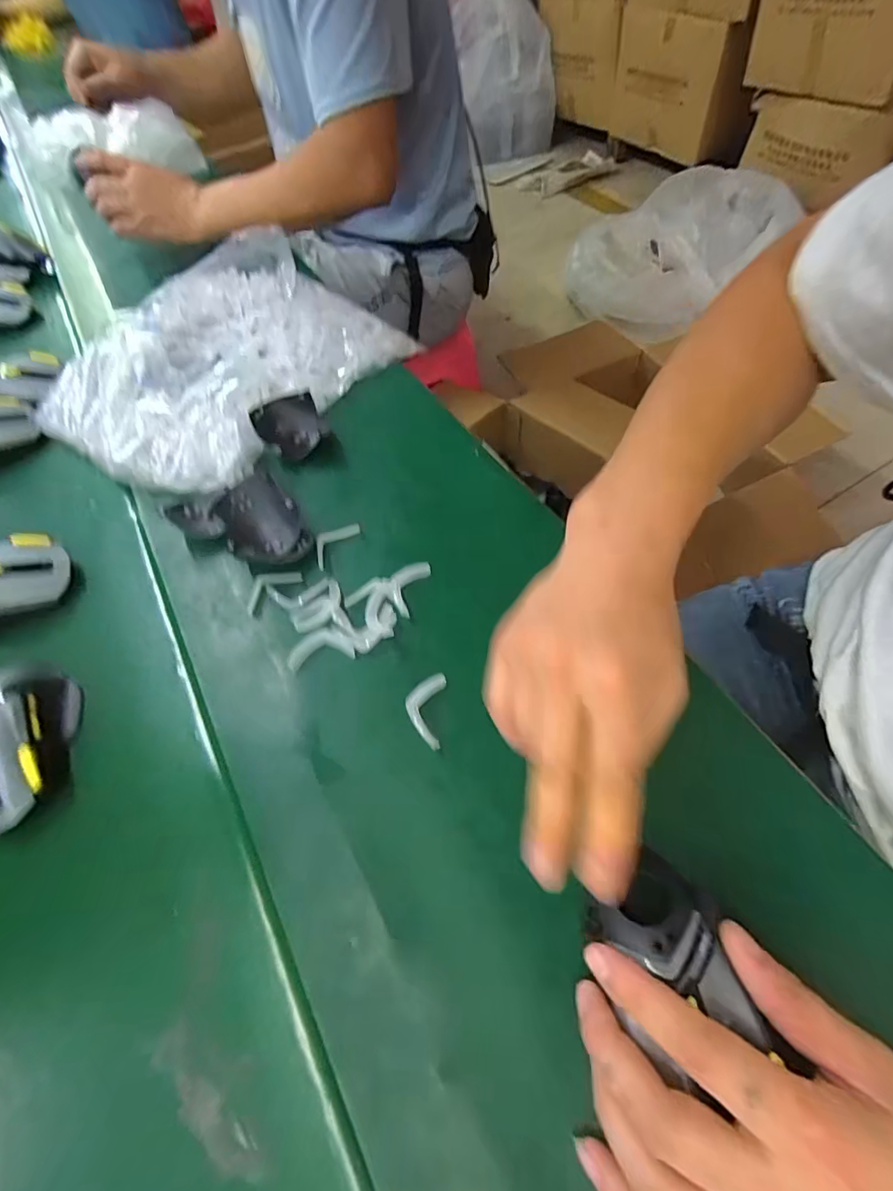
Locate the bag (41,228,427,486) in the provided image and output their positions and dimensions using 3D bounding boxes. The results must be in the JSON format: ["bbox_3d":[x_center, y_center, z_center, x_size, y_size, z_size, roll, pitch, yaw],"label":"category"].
[{"bbox_3d":[-0.251,-0.260,0.514,0.295,0.070,0.314,29,65,21],"label":"bag"}]

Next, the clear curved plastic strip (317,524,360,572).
[{"bbox_3d":[-0.093,-0.044,0.413,0.025,0.006,0.048,33,67,23],"label":"clear curved plastic strip"}]

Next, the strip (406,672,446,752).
[{"bbox_3d":[-0.015,0.075,0.335,0.025,0.005,0.049,3,59,8],"label":"strip"}]

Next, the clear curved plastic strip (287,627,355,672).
[{"bbox_3d":[-0.092,0.037,0.361,0.048,0.004,0.027,-18,58,-5],"label":"clear curved plastic strip"}]

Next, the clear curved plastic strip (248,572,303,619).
[{"bbox_3d":[-0.138,-0.007,0.393,0.048,0.004,0.027,-41,63,-18],"label":"clear curved plastic strip"}]

